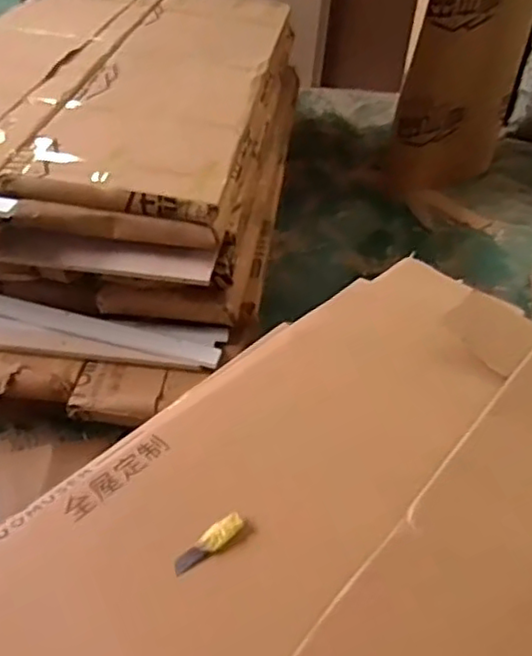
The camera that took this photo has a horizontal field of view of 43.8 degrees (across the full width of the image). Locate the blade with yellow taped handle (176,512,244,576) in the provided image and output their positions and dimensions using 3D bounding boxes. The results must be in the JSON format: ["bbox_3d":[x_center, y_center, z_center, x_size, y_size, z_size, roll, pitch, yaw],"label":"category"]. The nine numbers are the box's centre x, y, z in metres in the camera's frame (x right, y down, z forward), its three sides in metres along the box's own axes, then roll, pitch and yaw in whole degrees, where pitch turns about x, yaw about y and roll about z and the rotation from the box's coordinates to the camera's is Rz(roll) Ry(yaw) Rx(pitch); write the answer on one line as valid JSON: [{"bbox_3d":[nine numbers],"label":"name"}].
[{"bbox_3d":[-0.071,0.266,0.818,0.099,0.015,0.026,-36,53,-19],"label":"blade with yellow taped handle"}]

